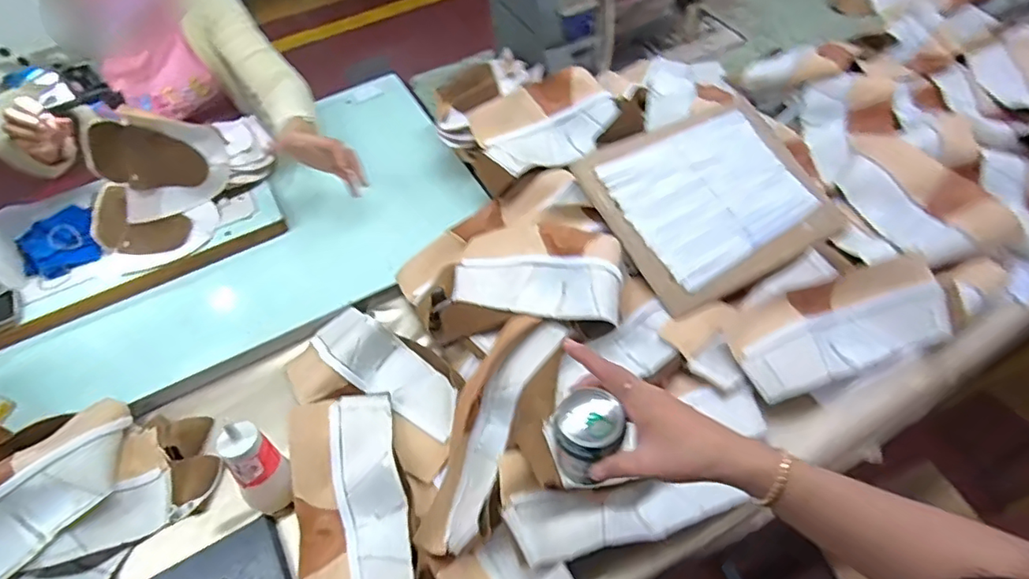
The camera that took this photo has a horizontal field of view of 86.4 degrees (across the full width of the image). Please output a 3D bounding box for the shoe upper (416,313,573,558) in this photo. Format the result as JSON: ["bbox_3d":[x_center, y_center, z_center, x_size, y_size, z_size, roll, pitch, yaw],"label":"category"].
[{"bbox_3d":[-0.031,0.170,0.697,0.099,0.054,0.316,18,59,17],"label":"shoe upper"}]

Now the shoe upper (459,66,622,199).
[{"bbox_3d":[0.052,-0.275,0.924,0.258,0.097,0.133,-29,57,-14],"label":"shoe upper"}]

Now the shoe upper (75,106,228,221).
[{"bbox_3d":[-0.566,-0.199,0.891,0.186,0.182,0.066,-26,57,-12],"label":"shoe upper"}]

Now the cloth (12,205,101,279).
[{"bbox_3d":[-0.759,-0.078,0.916,0.105,0.032,0.139,-33,59,-17],"label":"cloth"}]

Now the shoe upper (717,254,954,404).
[{"bbox_3d":[0.454,0.051,0.774,0.324,0.052,0.133,-19,55,-8],"label":"shoe upper"}]

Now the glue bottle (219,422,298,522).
[{"bbox_3d":[-0.309,0.214,0.661,0.054,0.154,0.056,-10,34,-1],"label":"glue bottle"}]

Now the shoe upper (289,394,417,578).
[{"bbox_3d":[-0.196,0.290,0.668,0.136,0.048,0.332,-14,55,-5],"label":"shoe upper"}]

